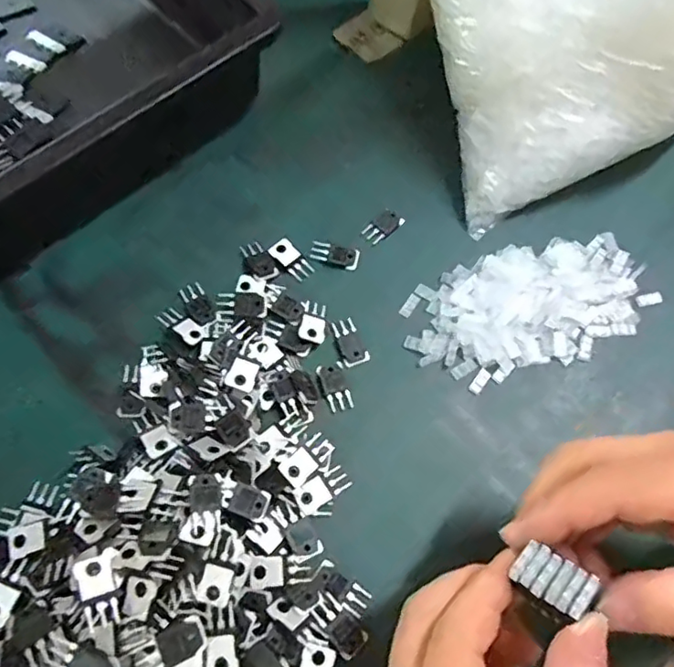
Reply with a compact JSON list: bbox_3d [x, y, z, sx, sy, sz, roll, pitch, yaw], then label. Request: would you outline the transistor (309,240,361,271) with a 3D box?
[{"bbox_3d":[-0.001,-0.053,0.386,0.032,0.004,0.016,18,65,5],"label":"transistor"}]

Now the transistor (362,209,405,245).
[{"bbox_3d":[0.031,-0.073,0.396,0.016,0.005,0.028,41,69,14],"label":"transistor"}]

